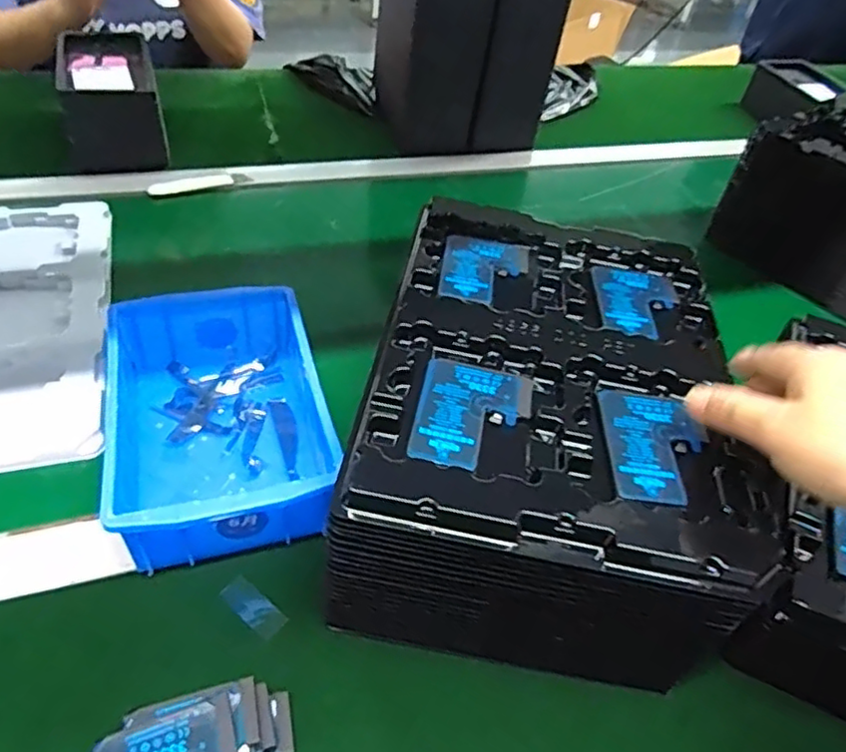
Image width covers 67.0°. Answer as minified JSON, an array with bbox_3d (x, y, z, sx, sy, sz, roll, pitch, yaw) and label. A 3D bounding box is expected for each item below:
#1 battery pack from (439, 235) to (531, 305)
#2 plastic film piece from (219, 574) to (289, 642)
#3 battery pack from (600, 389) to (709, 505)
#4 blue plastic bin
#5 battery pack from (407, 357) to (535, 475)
[{"bbox_3d":[0.043,-0.072,0.440,0.059,0.004,0.084,13,42,0],"label":"battery pack"},{"bbox_3d":[-0.100,0.136,0.375,0.041,0.004,0.018,34,43,20],"label":"plastic film piece"},{"bbox_3d":[0.126,0.037,0.344,0.054,0.004,0.077,8,45,-1],"label":"battery pack"},{"bbox_3d":[-0.139,0.022,0.431,0.130,0.061,0.200,-8,47,-17],"label":"blue plastic bin"},{"bbox_3d":[0.027,0.020,0.343,0.059,0.005,0.077,13,45,4],"label":"battery pack"}]

